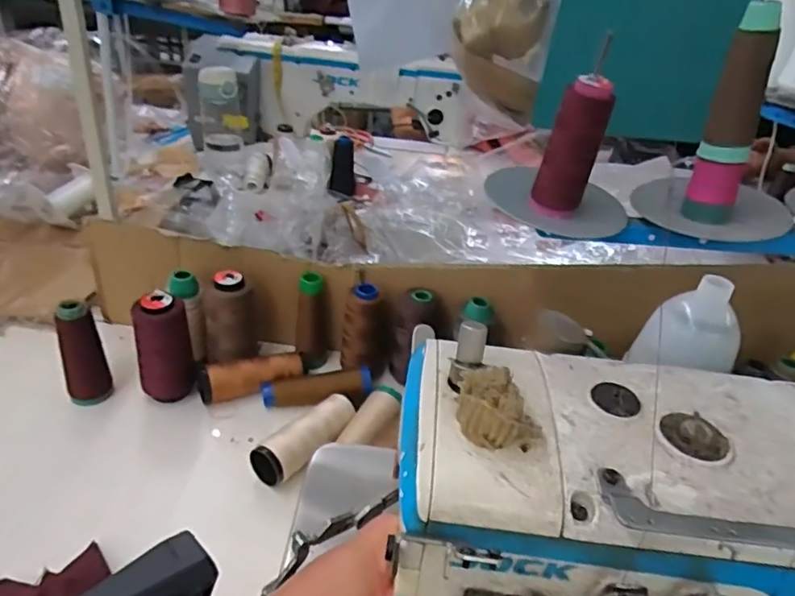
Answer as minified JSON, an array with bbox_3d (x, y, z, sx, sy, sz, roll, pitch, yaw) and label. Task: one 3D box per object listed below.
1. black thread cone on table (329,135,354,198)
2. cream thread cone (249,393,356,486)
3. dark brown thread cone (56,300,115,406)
[{"bbox_3d":[-0.098,-0.234,1.015,0.045,0.093,0.047,2,33,-7],"label":"black thread cone on table"},{"bbox_3d":[-0.086,0.129,0.522,0.034,0.036,0.108,25,37,26],"label":"cream thread cone"},{"bbox_3d":[-0.304,0.054,0.545,0.039,0.114,0.033,-17,39,-31],"label":"dark brown thread cone"}]

